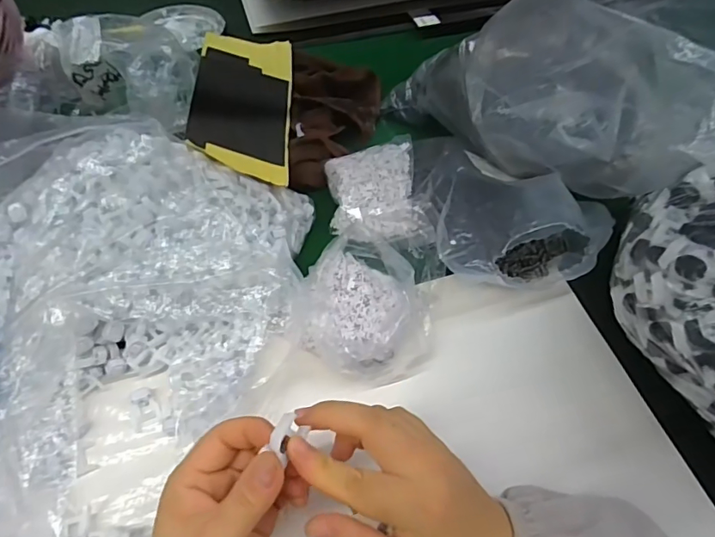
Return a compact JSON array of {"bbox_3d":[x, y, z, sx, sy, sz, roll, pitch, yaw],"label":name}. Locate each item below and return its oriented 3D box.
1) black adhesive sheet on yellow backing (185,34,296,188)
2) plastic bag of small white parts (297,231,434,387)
[{"bbox_3d":[-0.115,-0.176,0.493,0.096,0.011,0.213,11,52,-22],"label":"black adhesive sheet on yellow backing"},{"bbox_3d":[0.004,0.027,0.402,0.106,0.041,0.130,-5,57,-4],"label":"plastic bag of small white parts"}]

